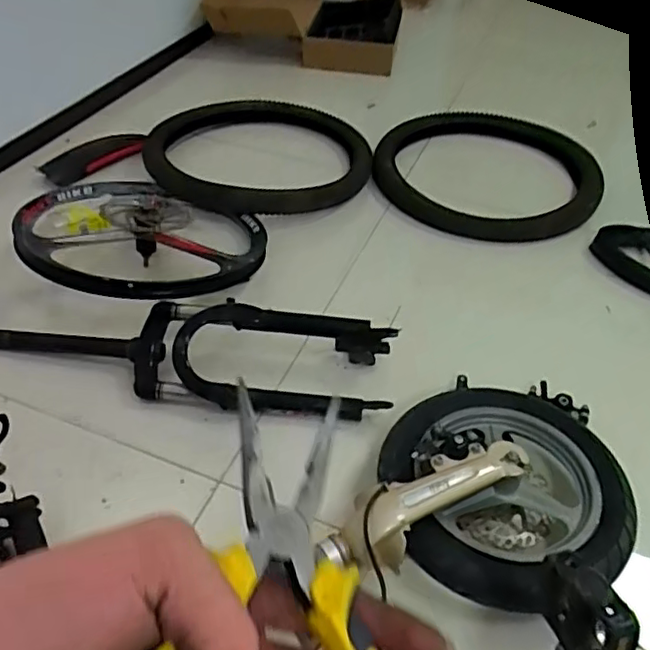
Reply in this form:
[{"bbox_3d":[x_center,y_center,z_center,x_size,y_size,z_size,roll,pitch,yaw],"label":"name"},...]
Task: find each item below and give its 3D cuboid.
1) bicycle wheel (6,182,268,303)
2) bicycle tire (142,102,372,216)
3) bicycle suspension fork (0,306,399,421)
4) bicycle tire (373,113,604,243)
[{"bbox_3d":[-0.313,-0.144,1.044,0.387,0.090,0.387,10,32,-6],"label":"bicycle wheel"},{"bbox_3d":[-0.134,-0.376,1.366,0.508,0.075,0.439,-19,47,-20],"label":"bicycle tire"},{"bbox_3d":[-0.203,0.032,0.897,0.599,0.078,0.148,6,44,5],"label":"bicycle suspension fork"},{"bbox_3d":[0.363,-0.363,1.404,0.486,0.036,0.518,6,44,5],"label":"bicycle tire"}]

